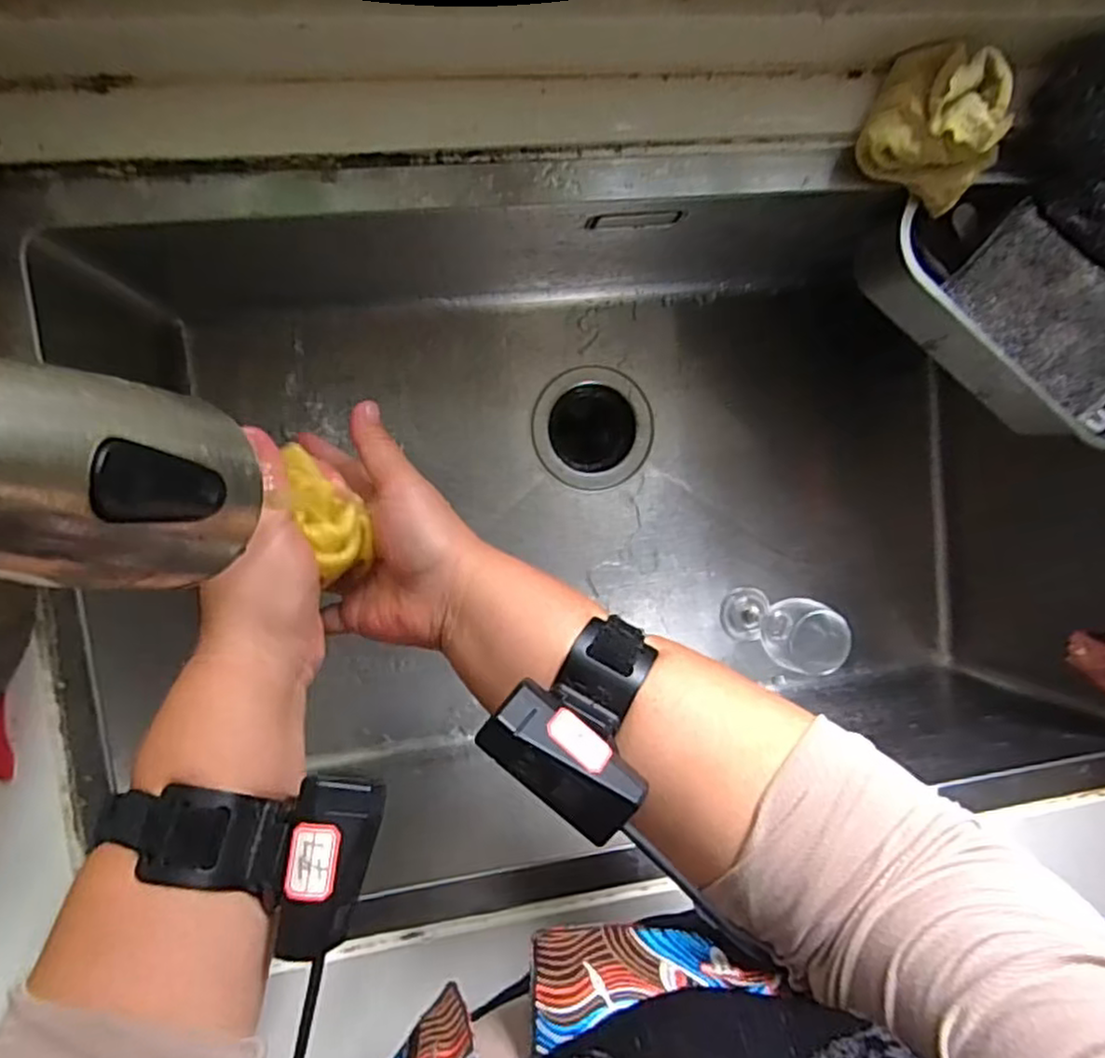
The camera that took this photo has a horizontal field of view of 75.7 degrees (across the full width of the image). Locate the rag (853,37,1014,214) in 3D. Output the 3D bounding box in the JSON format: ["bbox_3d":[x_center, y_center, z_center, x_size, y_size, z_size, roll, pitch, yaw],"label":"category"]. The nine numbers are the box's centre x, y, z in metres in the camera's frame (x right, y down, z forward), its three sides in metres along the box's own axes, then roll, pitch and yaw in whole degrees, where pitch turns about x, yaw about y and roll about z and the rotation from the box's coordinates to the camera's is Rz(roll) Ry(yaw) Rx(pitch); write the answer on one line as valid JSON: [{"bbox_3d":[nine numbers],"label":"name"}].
[{"bbox_3d":[0.231,-0.236,0.419,0.084,0.055,0.072,25,91,-10],"label":"rag"}]

